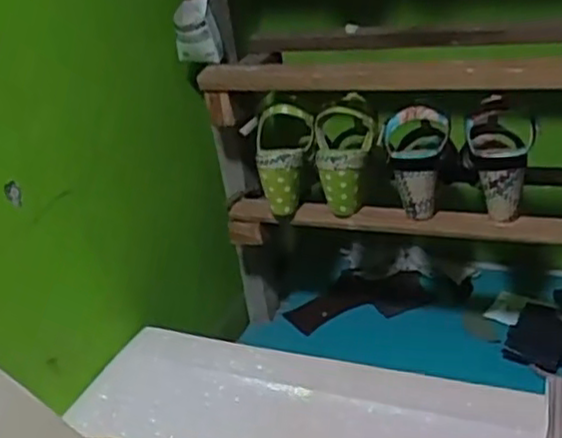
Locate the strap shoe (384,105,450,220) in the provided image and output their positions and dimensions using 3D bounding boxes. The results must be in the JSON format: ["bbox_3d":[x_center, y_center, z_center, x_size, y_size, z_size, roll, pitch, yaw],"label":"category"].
[{"bbox_3d":[0.167,-0.075,0.866,0.080,0.127,0.092,-2,27,12],"label":"strap shoe"}]

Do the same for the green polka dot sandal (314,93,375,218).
[{"bbox_3d":[0.085,-0.083,0.899,0.079,0.138,0.078,-7,27,2],"label":"green polka dot sandal"}]

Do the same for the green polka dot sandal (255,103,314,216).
[{"bbox_3d":[-0.003,-0.076,0.918,0.073,0.146,0.058,8,11,26],"label":"green polka dot sandal"}]

